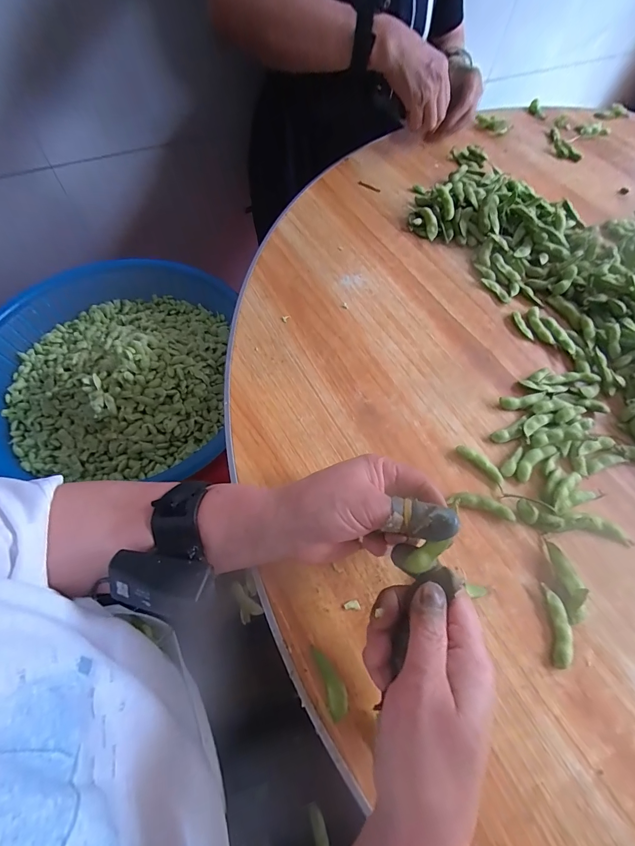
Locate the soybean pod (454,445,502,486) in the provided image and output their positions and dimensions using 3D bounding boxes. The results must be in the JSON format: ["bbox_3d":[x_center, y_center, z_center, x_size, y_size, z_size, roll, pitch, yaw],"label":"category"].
[{"bbox_3d":[0.152,0.038,0.338,0.049,0.008,0.011,40,69,17],"label":"soybean pod"}]

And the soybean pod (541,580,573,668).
[{"bbox_3d":[0.187,0.157,0.280,0.015,0.008,0.056,7,63,2],"label":"soybean pod"}]

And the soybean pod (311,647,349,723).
[{"bbox_3d":[0.010,0.184,0.258,0.014,0.009,0.044,-17,65,-10],"label":"soybean pod"}]

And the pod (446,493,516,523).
[{"bbox_3d":[0.146,0.072,0.320,0.056,0.007,0.015,15,64,6],"label":"pod"}]

